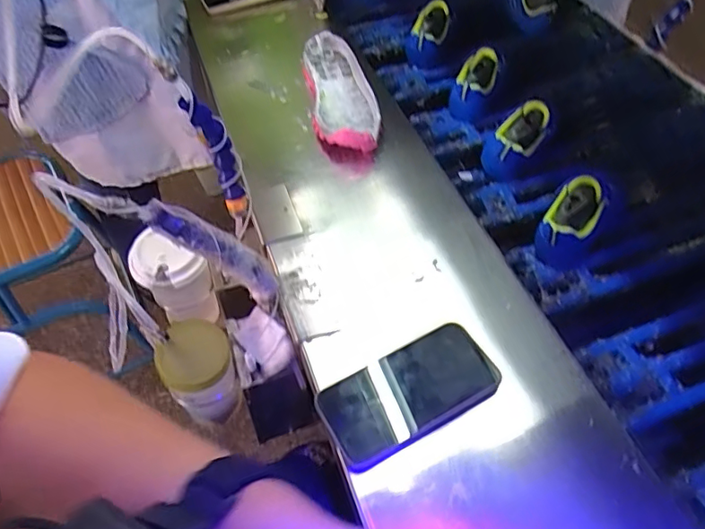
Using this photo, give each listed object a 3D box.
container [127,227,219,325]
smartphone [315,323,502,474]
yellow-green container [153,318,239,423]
[{"bbox_3d":[-0.215,0.022,0.661,0.076,0.110,0.089,-33,53,-21],"label":"container"},{"bbox_3d":[0.051,0.115,0.495,0.160,0.016,0.078,-26,51,-16],"label":"smartphone"},{"bbox_3d":[-0.162,0.121,0.591,0.074,0.097,0.071,-3,48,3],"label":"yellow-green container"}]

